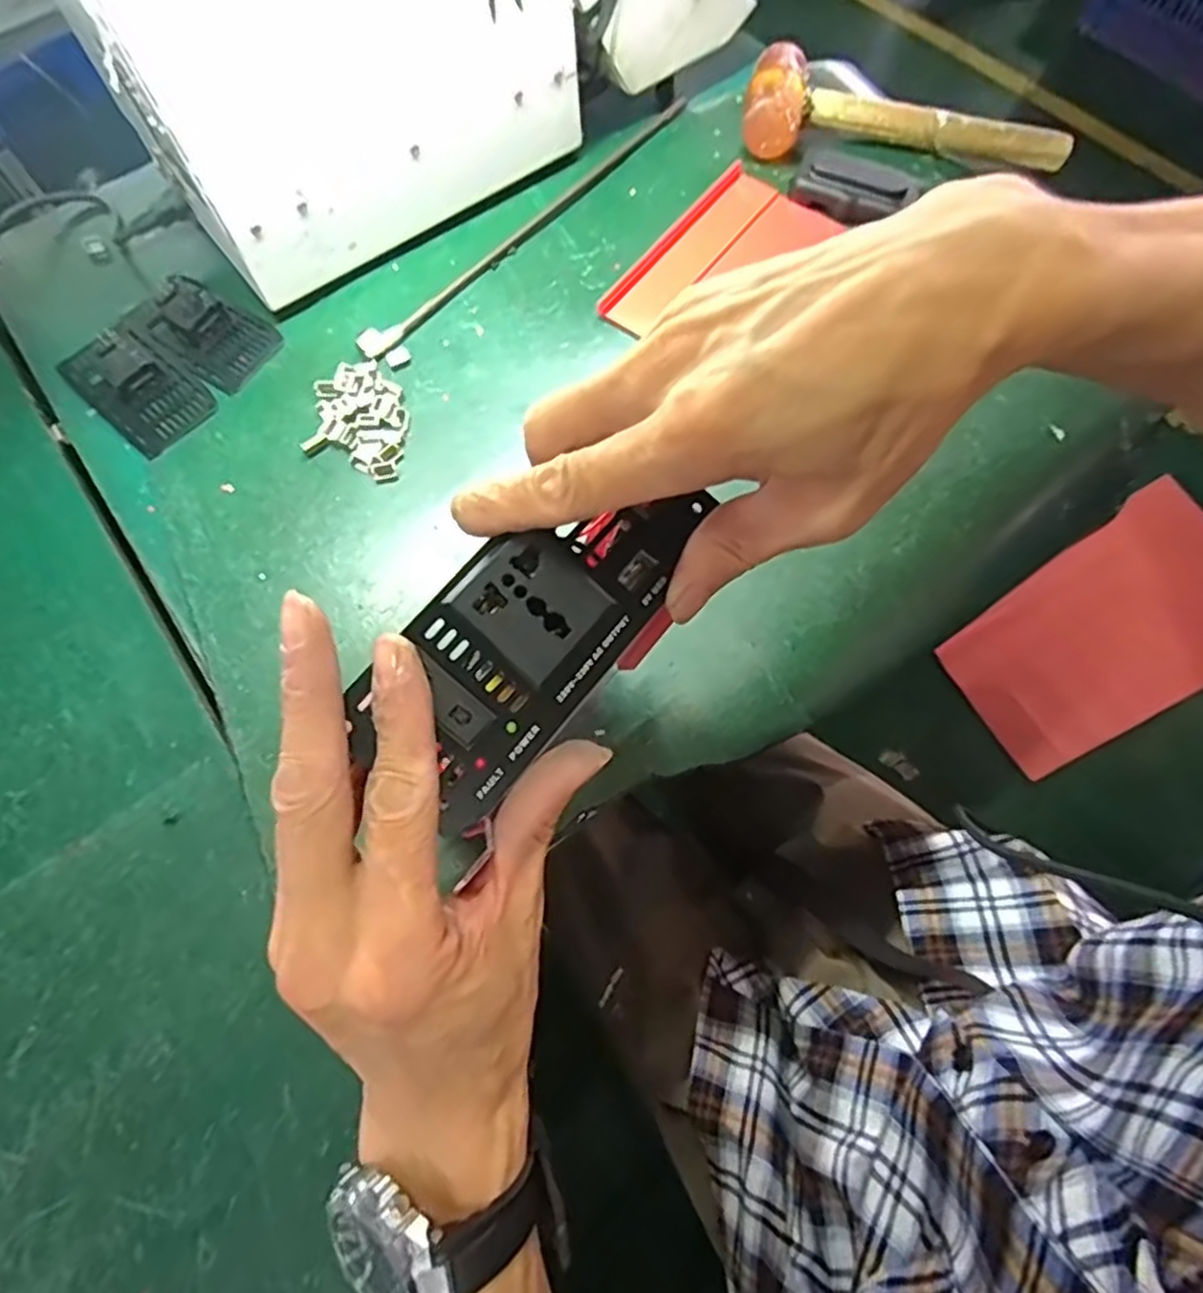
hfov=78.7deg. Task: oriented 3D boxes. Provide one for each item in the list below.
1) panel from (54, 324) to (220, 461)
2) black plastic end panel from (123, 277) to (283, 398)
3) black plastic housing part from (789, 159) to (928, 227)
[{"bbox_3d":[-0.377,-0.216,0.583,0.130,0.032,0.070,40,74,17],"label":"panel"},{"bbox_3d":[-0.331,-0.265,0.605,0.124,0.027,0.068,30,71,14],"label":"black plastic end panel"},{"bbox_3d":[0.217,-0.392,0.635,0.101,0.025,0.051,18,69,9],"label":"black plastic housing part"}]

